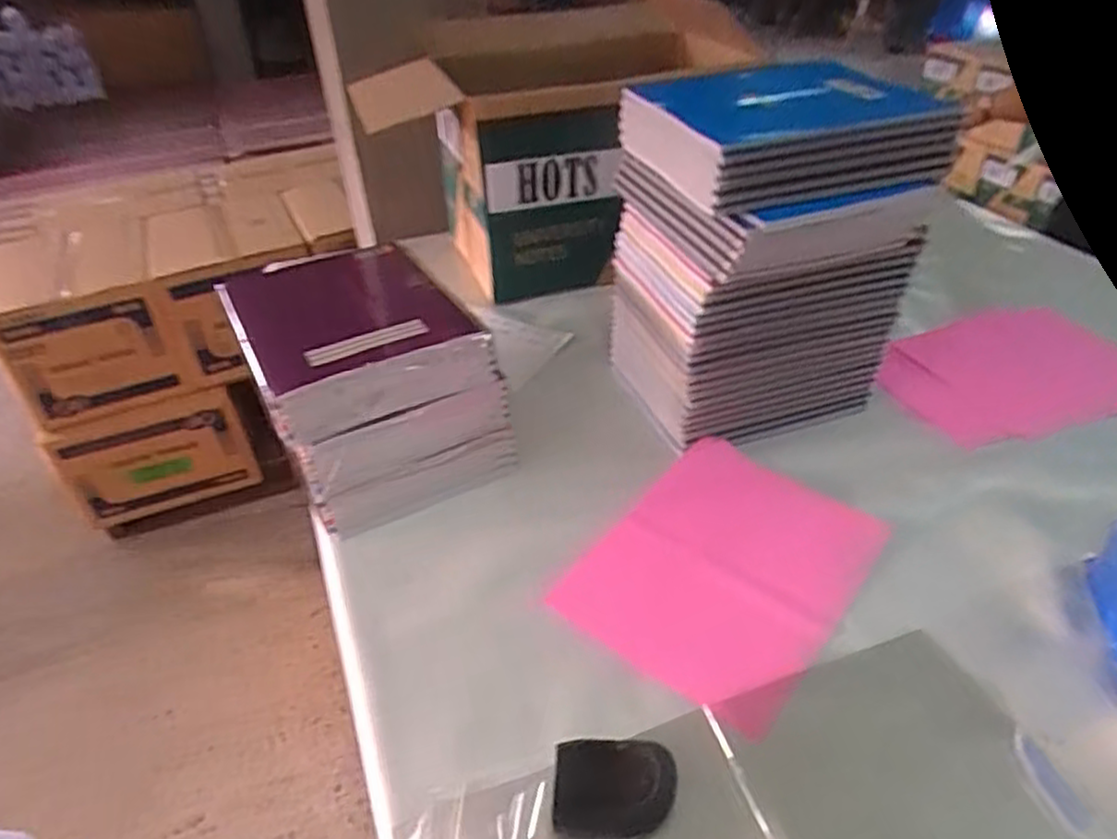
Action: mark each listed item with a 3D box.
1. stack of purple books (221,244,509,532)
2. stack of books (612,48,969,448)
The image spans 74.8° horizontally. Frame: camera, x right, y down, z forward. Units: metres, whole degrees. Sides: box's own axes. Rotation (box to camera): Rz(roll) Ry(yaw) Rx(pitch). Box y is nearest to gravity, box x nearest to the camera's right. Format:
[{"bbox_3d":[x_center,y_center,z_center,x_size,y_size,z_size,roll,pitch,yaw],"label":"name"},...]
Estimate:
[{"bbox_3d":[-0.207,-0.053,0.801,0.222,0.208,0.267,-20,40,-20],"label":"stack of purple books"},{"bbox_3d":[0.209,-0.168,0.776,0.248,0.349,0.226,-12,38,-11],"label":"stack of books"}]

